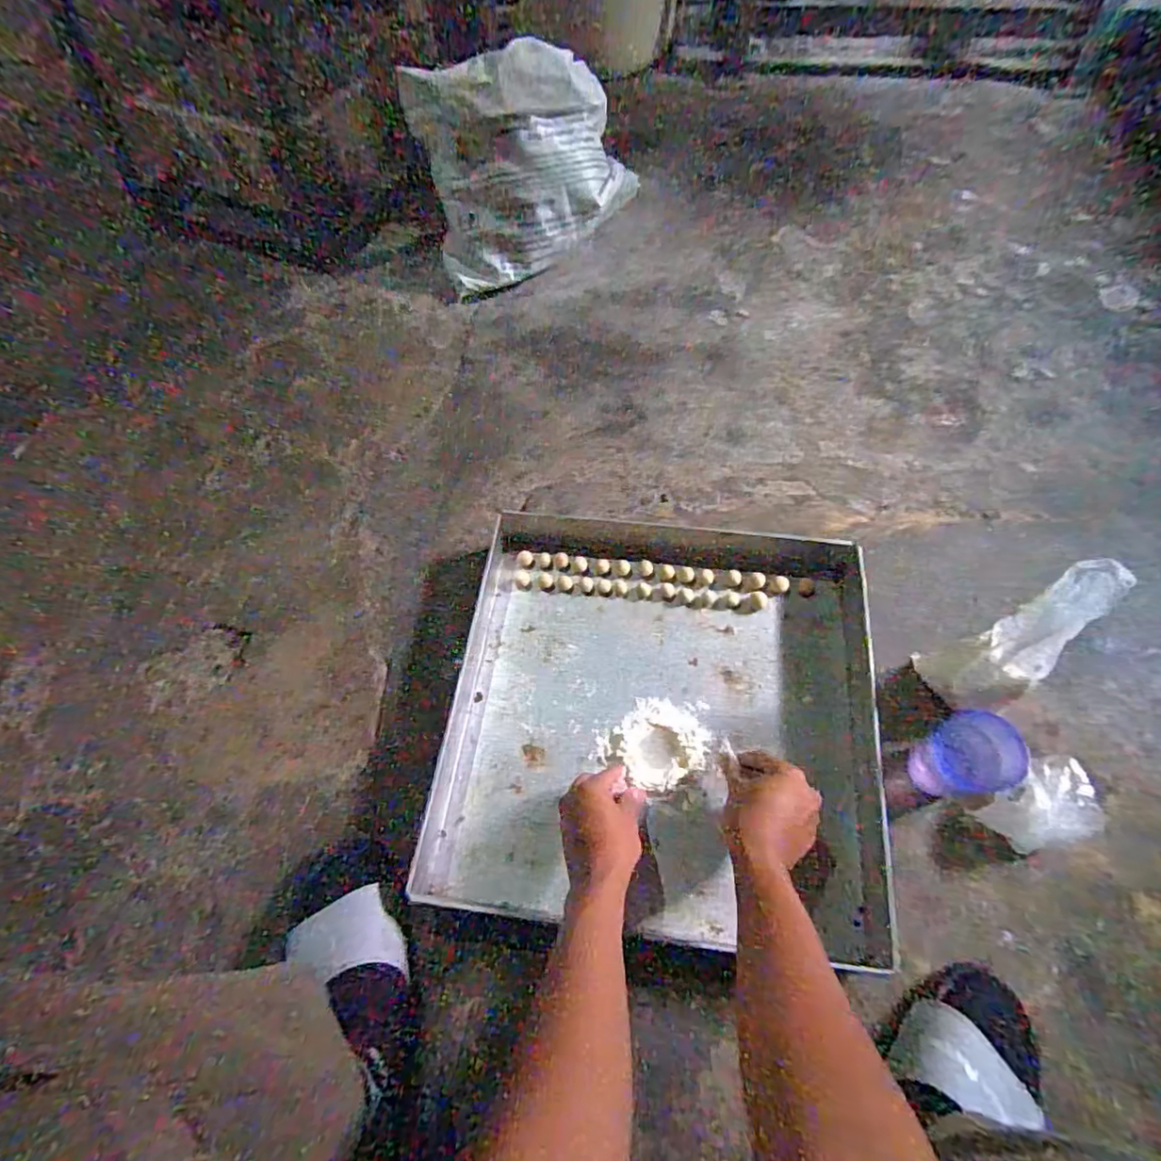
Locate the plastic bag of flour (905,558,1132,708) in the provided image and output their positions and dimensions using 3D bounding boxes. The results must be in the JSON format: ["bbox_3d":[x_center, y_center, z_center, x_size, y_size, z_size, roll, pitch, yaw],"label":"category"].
[{"bbox_3d":[0.446,0.071,0.618,0.096,0.227,0.092,-24,63,-9],"label":"plastic bag of flour"}]

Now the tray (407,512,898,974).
[{"bbox_3d":[0.092,0.133,0.699,0.467,0.064,0.485,5,63,7],"label":"tray"}]

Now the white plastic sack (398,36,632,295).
[{"bbox_3d":[-0.076,-0.696,1.026,0.377,0.304,0.194,-12,63,0],"label":"white plastic sack"}]

